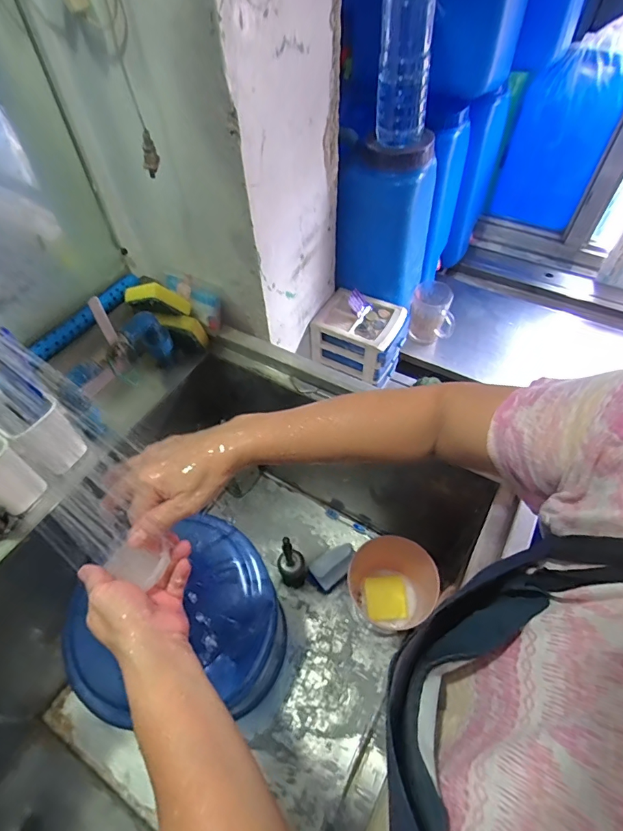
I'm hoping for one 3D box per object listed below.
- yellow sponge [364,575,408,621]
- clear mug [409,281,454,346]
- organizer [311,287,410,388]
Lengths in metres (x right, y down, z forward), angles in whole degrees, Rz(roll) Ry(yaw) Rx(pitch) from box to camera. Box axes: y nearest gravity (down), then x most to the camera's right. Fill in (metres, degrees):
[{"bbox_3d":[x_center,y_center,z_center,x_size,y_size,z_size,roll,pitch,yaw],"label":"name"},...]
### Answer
[{"bbox_3d":[0.143,0.349,0.812,0.075,0.015,0.077,-4,55,-1],"label":"yellow sponge"},{"bbox_3d":[0.278,-0.231,0.990,0.098,0.119,0.095,10,56,9],"label":"clear mug"},{"bbox_3d":[0.103,-0.165,0.914,0.181,0.134,0.136,17,57,13],"label":"organizer"}]

